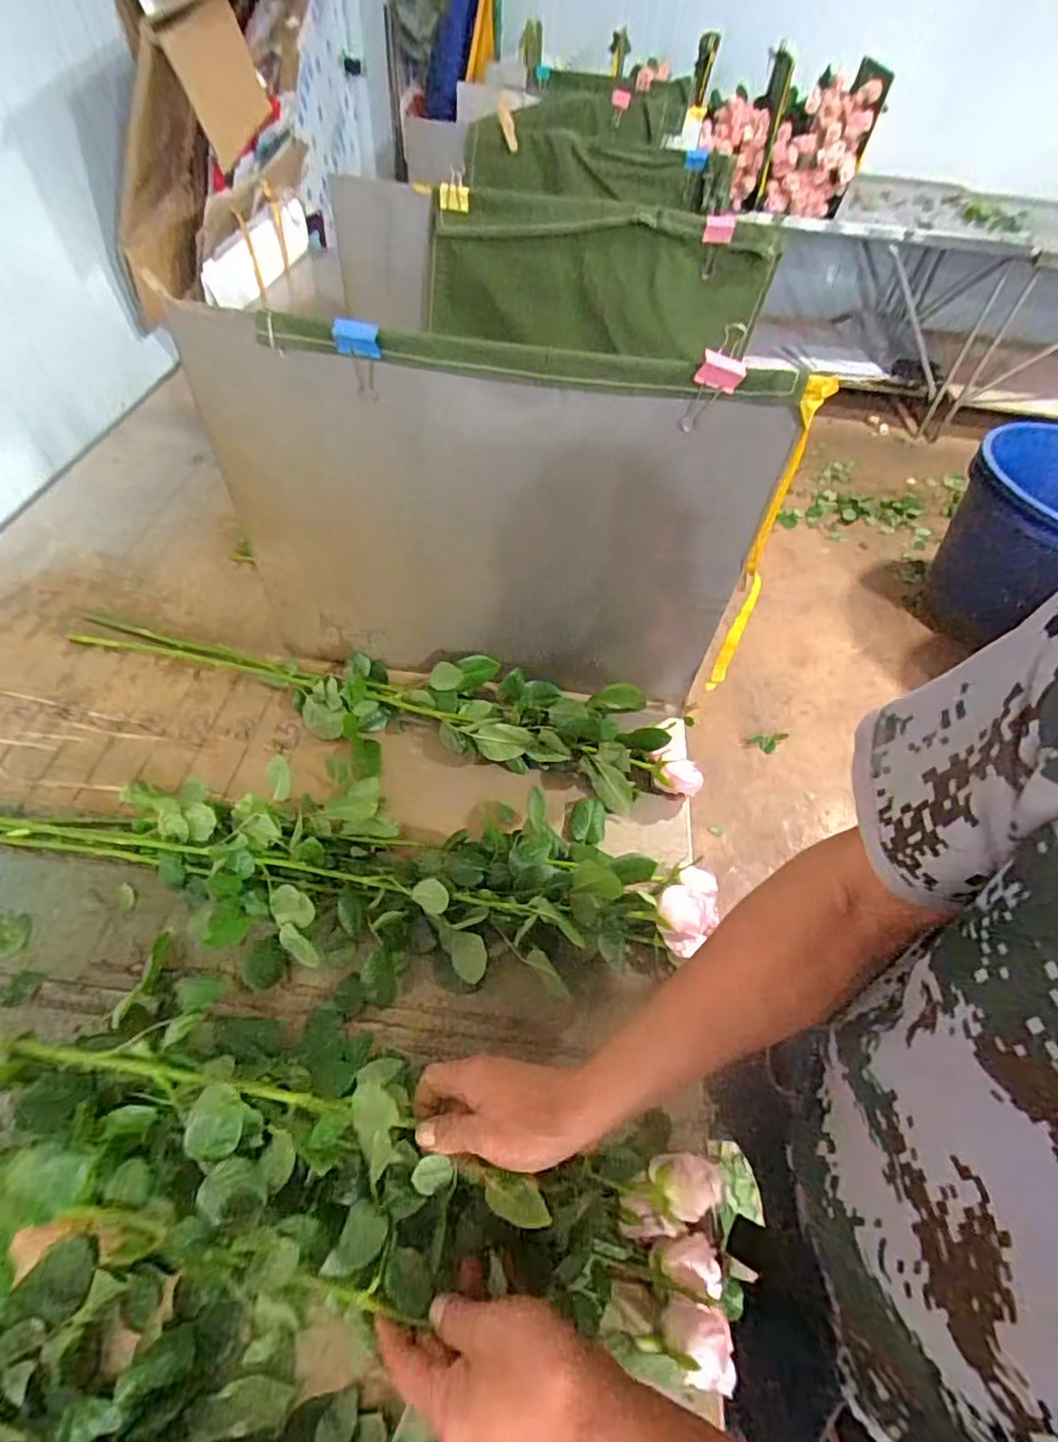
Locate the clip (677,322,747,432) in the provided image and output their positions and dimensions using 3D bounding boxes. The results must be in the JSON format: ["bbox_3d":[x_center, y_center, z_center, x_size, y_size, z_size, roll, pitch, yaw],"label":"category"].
[{"bbox_3d":[0.140,-0.254,0.465,0.036,0.079,0.014,13,50,5],"label":"clip"}]

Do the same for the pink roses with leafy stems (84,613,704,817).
[{"bbox_3d":[-0.177,-0.052,0.742,0.771,0.073,0.149,15,50,5],"label":"pink roses with leafy stems"}]

